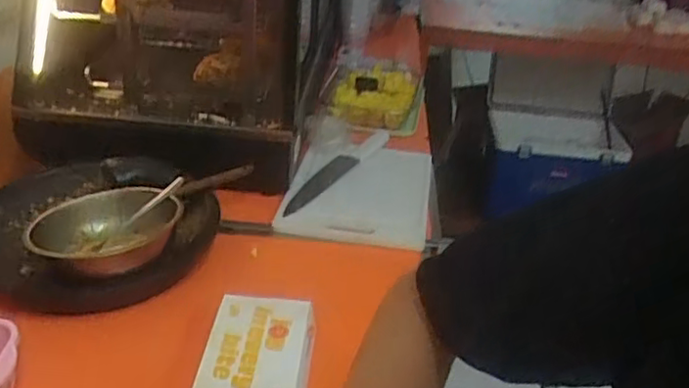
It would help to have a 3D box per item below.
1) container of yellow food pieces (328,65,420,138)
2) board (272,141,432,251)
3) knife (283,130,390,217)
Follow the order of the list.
[{"bbox_3d":[0.071,-0.225,1.457,0.197,0.059,0.283,7,30,5],"label":"container of yellow food pieces"},{"bbox_3d":[0.029,-0.014,1.173,0.246,0.030,0.340,7,30,6],"label":"board"},{"bbox_3d":[-0.014,-0.049,1.211,0.047,0.020,0.353,19,33,23],"label":"knife"}]

